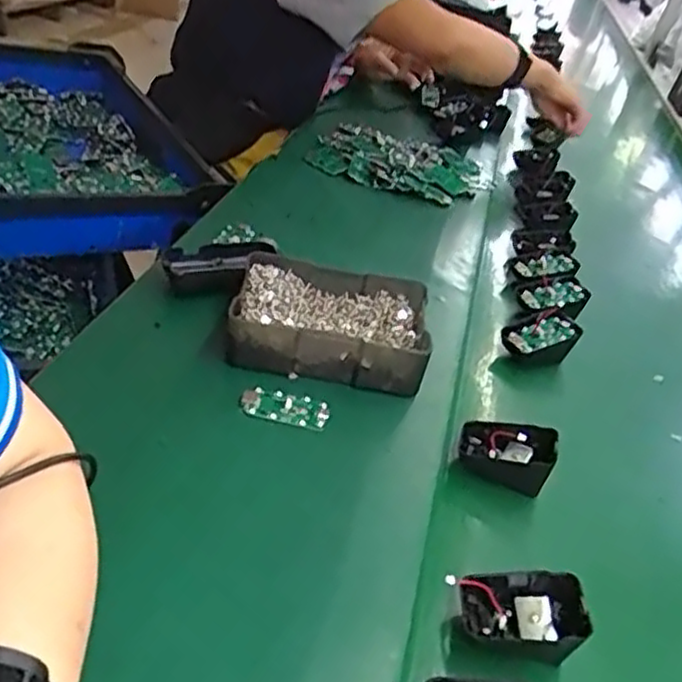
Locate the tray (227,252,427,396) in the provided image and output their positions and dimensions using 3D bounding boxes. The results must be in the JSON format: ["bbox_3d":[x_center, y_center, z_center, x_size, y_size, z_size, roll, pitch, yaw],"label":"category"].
[{"bbox_3d":[-0.008,-0.015,0.617,0.156,0.053,0.127,7,31,1],"label":"tray"}]

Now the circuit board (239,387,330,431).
[{"bbox_3d":[-0.042,0.049,0.545,0.065,0.011,0.031,12,32,9],"label":"circuit board"}]

